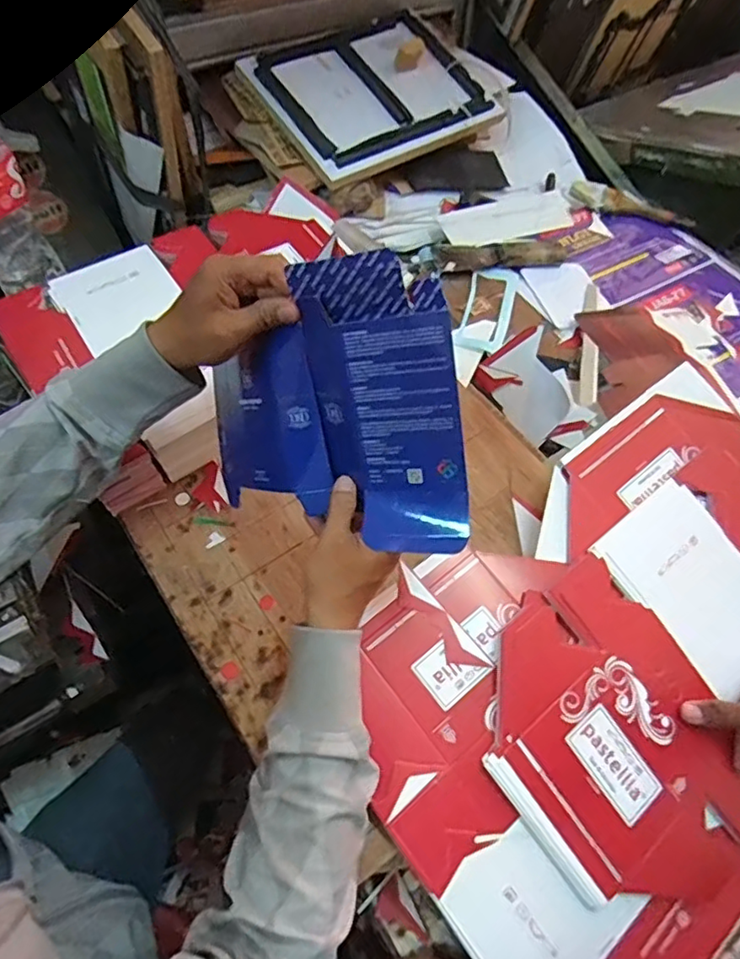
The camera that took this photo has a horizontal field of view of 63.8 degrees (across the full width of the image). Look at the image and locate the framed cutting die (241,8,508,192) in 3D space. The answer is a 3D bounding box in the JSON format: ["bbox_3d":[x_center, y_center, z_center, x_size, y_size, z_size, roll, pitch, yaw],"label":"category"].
[{"bbox_3d":[0.012,-0.607,0.919,0.342,0.028,0.266,-33,76,-19],"label":"framed cutting die"}]

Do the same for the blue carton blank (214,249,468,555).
[{"bbox_3d":[-0.043,-0.059,0.485,0.243,0.217,0.043,4,22,27],"label":"blue carton blank"}]

